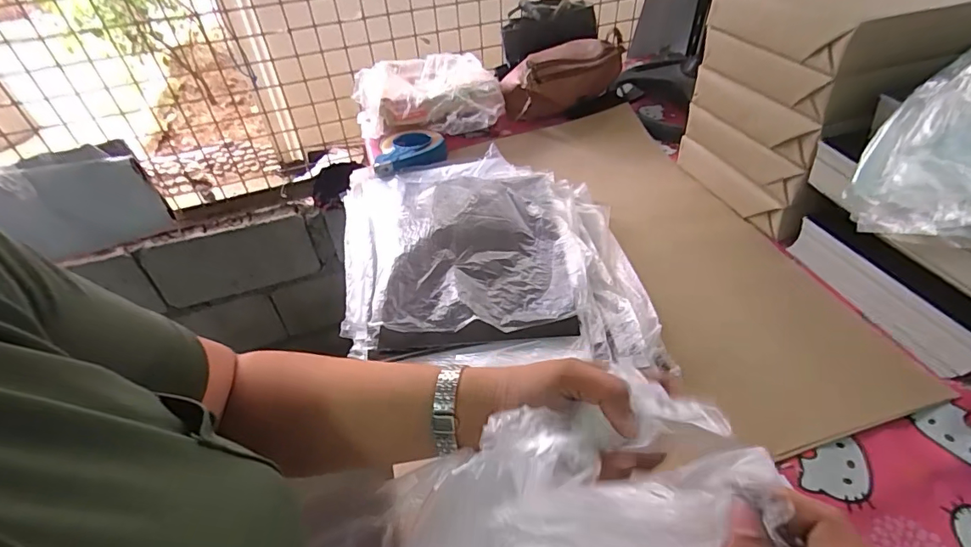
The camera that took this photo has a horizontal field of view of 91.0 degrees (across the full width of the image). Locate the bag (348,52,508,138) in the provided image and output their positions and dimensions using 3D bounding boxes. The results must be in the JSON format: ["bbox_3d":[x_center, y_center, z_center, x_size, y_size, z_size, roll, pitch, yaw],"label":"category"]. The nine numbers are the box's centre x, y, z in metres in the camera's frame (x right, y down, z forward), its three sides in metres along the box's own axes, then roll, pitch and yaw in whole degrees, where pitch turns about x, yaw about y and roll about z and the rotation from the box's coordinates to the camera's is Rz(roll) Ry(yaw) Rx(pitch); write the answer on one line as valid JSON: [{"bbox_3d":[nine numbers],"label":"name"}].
[{"bbox_3d":[-0.133,-0.391,1.082,0.317,0.109,0.259,-13,43,-9],"label":"bag"}]

